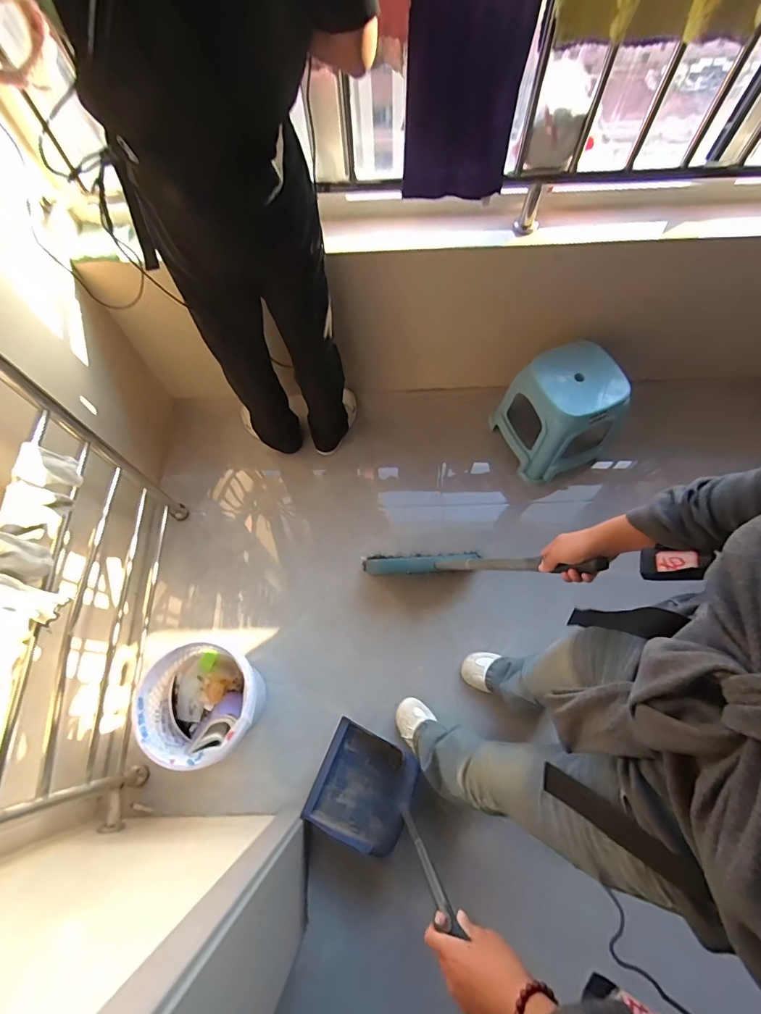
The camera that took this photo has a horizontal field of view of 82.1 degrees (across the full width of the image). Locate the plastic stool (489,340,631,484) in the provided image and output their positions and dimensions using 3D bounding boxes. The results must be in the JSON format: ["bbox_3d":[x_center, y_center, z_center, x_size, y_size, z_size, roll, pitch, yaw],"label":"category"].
[{"bbox_3d":[0.567,-0.283,1.370,0.270,0.303,0.296,-26,68,-9],"label":"plastic stool"}]

